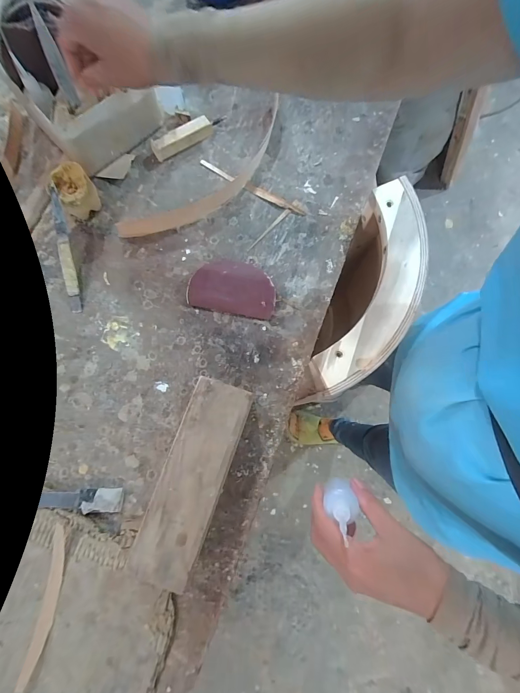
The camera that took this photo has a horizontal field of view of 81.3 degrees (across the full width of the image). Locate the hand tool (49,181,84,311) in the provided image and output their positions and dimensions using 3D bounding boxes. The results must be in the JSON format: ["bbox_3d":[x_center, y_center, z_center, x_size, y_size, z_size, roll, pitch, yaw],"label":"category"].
[{"bbox_3d":[-0.264,-0.129,0.410,0.015,0.009,0.163,-7,99,-2],"label":"hand tool"}]

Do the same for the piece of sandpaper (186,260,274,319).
[{"bbox_3d":[-0.037,-0.086,0.423,0.119,0.016,0.079,8,78,2],"label":"piece of sandpaper"}]

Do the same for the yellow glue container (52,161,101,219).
[{"bbox_3d":[-0.258,-0.218,0.429,0.053,0.053,0.058,-33,80,-7],"label":"yellow glue container"}]

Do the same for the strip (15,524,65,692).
[{"bbox_3d":[-0.241,0.291,0.344,0.019,0.008,0.159,7,78,1],"label":"strip"}]

